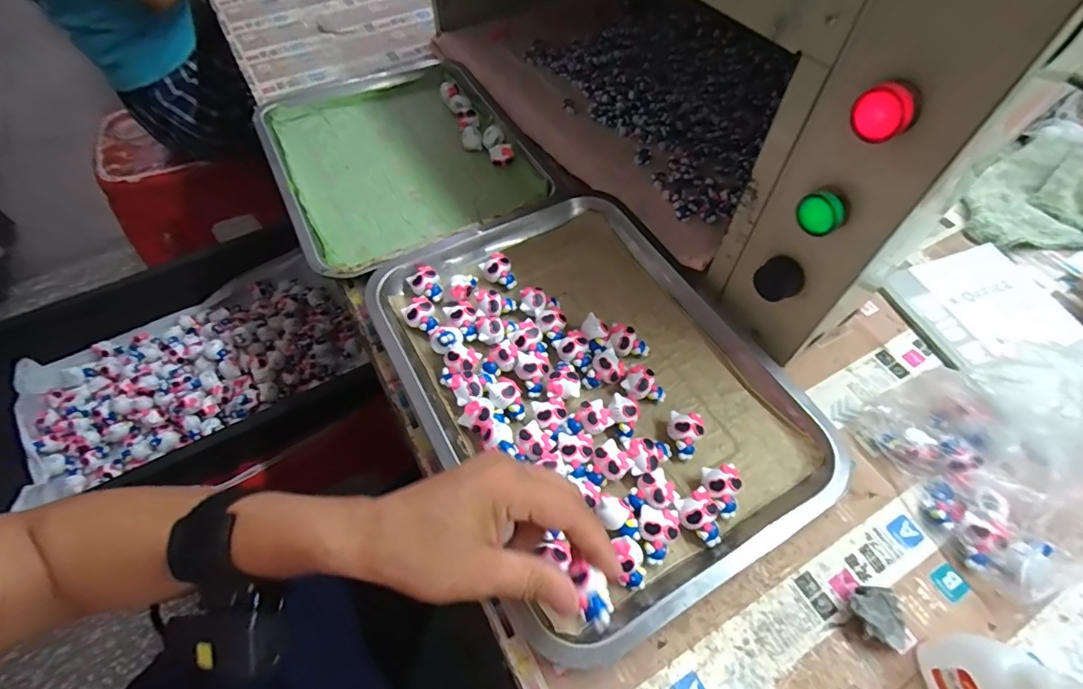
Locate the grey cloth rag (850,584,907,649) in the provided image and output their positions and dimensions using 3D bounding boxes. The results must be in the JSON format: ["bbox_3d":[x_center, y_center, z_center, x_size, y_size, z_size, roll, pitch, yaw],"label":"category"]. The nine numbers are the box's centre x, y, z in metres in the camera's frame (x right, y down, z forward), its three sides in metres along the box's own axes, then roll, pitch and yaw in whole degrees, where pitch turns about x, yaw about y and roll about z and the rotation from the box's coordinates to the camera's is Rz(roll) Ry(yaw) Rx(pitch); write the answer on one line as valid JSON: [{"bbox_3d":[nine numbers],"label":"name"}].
[{"bbox_3d":[0.209,0.171,0.311,0.027,0.022,0.034,-7,59,-5],"label":"grey cloth rag"}]

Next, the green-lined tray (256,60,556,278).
[{"bbox_3d":[-0.167,-0.223,0.574,0.260,0.043,0.350,-24,62,-14],"label":"green-lined tray"}]

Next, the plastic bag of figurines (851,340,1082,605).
[{"bbox_3d":[0.316,0.075,0.331,0.101,0.088,0.145,-17,61,-11],"label":"plastic bag of figurines"}]

